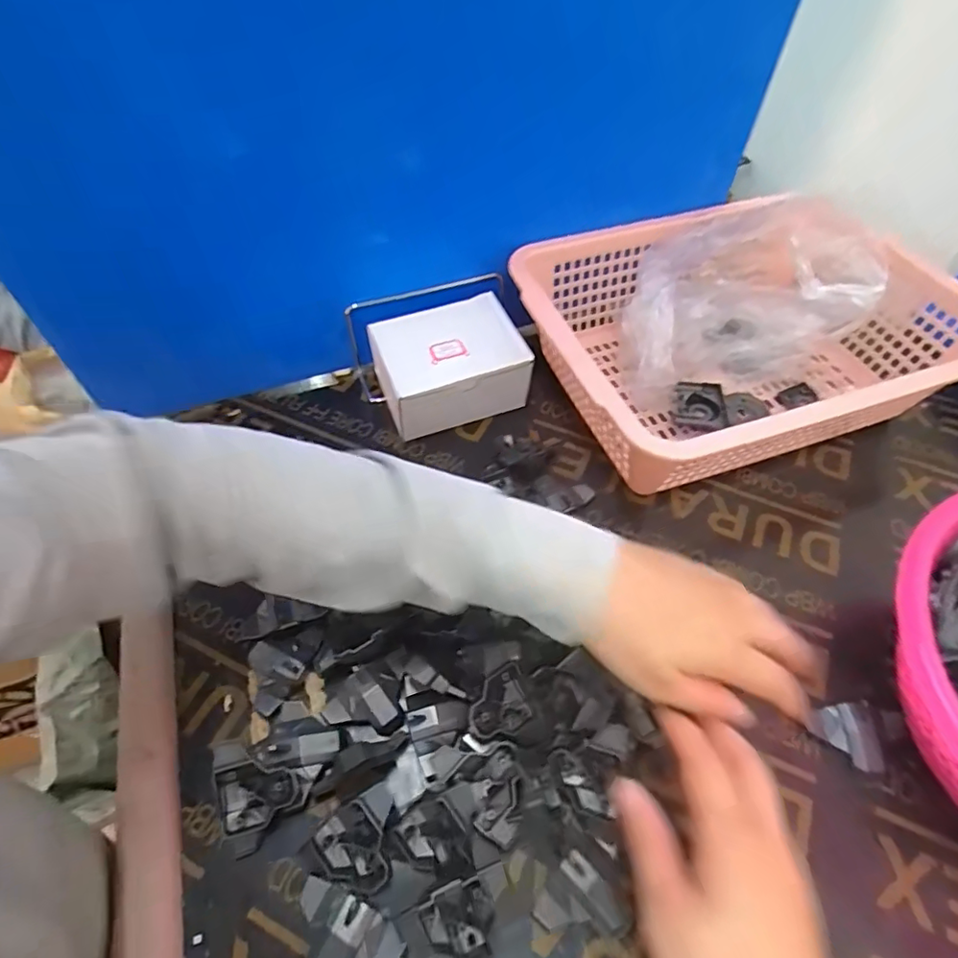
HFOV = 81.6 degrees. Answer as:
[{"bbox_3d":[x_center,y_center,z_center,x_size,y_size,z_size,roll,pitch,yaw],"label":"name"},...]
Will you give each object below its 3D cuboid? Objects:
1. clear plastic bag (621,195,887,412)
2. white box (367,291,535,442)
[{"bbox_3d":[0.220,-0.160,0.486,0.225,0.122,0.133,-14,56,-10],"label":"clear plastic bag"},{"bbox_3d":[-0.028,-0.099,0.491,0.123,0.065,0.092,-17,56,-12],"label":"white box"}]

